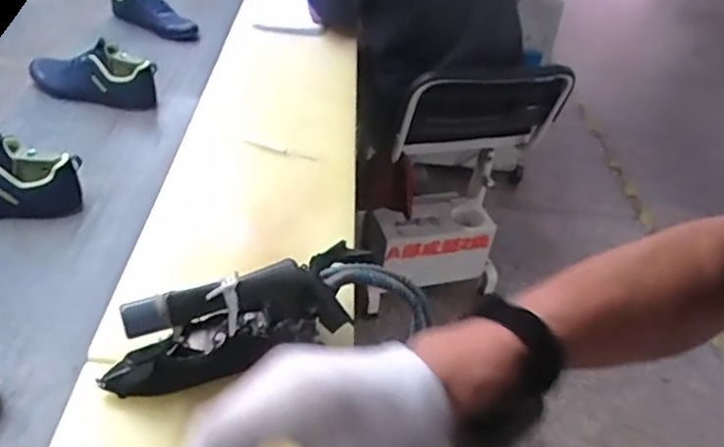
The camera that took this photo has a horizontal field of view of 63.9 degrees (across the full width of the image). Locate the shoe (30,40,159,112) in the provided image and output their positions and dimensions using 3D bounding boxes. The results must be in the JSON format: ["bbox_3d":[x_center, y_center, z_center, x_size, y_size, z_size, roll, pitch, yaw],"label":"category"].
[{"bbox_3d":[-0.505,-0.269,1.059,0.241,0.100,0.073,12,41,5],"label":"shoe"}]

